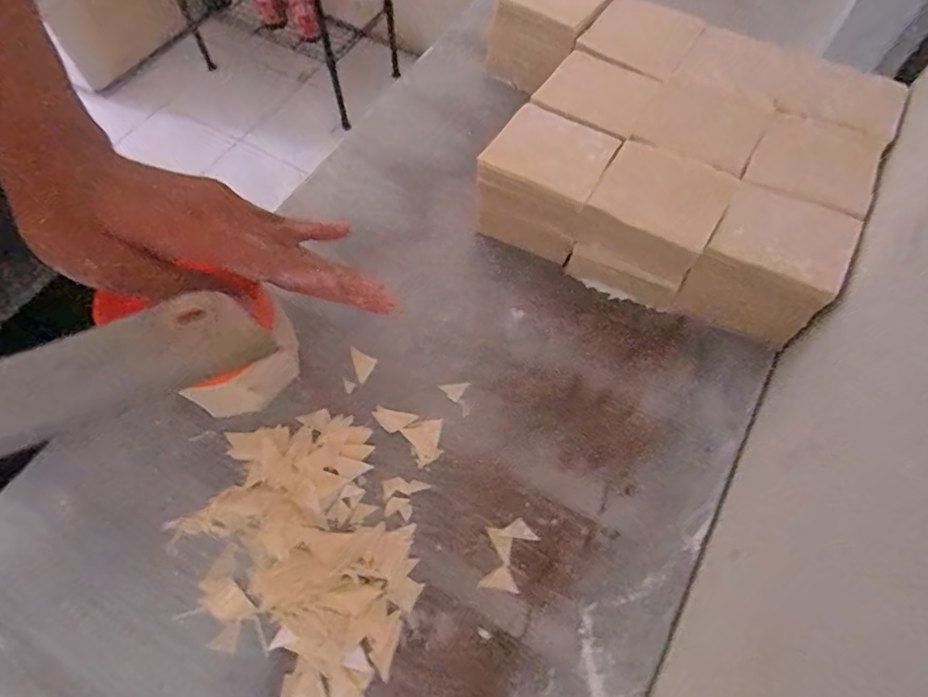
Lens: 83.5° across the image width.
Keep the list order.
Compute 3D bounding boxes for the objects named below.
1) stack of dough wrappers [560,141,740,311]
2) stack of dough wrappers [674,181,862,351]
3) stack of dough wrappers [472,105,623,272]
[{"bbox_3d":[0.130,-0.087,0.374,0.083,0.076,0.085,32,69,15],"label":"stack of dough wrappers"},{"bbox_3d":[0.196,-0.051,0.350,0.074,0.074,0.081,31,68,15],"label":"stack of dough wrappers"},{"bbox_3d":[0.060,-0.124,0.401,0.083,0.074,0.086,25,67,12],"label":"stack of dough wrappers"}]

